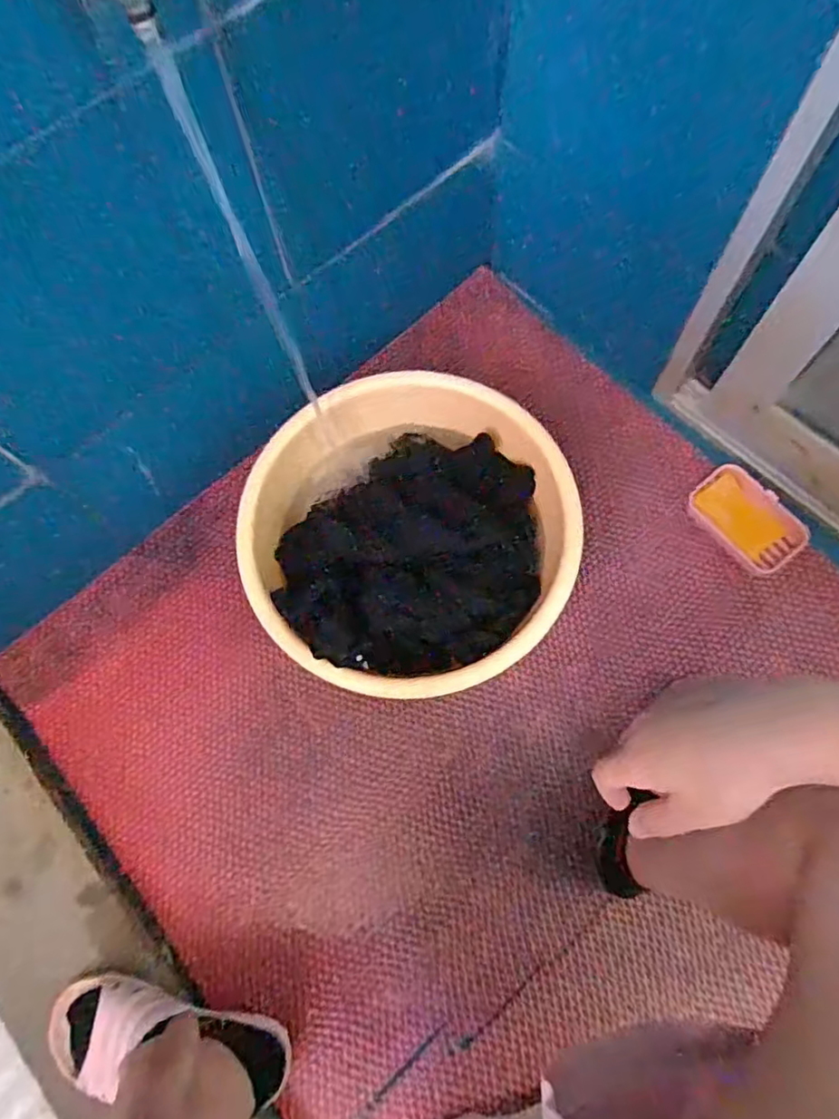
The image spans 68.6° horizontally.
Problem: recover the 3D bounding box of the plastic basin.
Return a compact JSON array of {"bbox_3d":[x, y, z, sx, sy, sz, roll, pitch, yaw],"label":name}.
[{"bbox_3d":[-0.019,-0.031,0.722,0.358,0.140,0.362,0,71,1],"label":"plastic basin"}]

